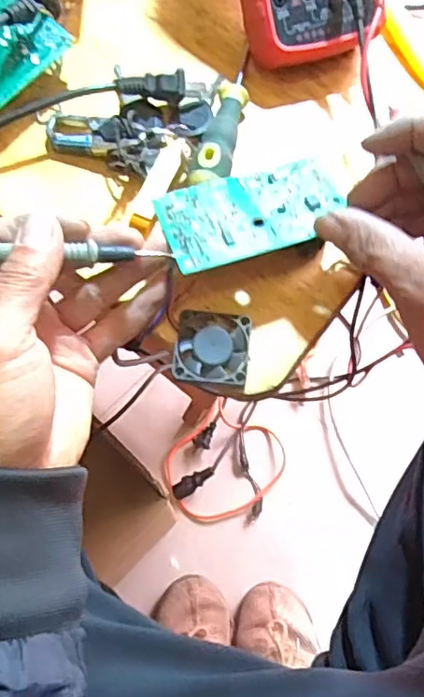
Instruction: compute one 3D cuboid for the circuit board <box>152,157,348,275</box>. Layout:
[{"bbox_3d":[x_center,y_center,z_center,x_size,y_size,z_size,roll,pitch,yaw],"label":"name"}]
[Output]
[{"bbox_3d":[0.023,-0.073,0.306,0.097,0.010,0.052,-18,72,-8],"label":"circuit board"}]

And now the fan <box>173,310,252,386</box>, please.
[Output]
[{"bbox_3d":[0.000,0.000,0.309,0.039,0.006,0.038,6,70,0],"label":"fan"}]

